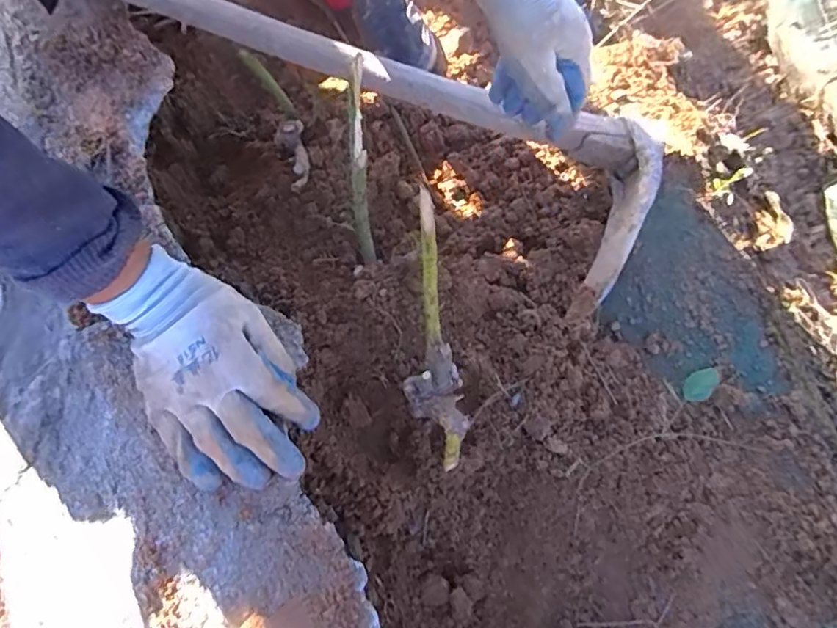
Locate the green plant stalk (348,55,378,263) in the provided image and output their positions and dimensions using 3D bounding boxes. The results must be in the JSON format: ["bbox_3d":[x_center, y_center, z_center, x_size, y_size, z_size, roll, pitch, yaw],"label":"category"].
[{"bbox_3d":[-0.048,-0.118,0.466,0.018,0.173,0.023,0,46,-2],"label":"green plant stalk"}]

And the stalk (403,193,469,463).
[{"bbox_3d":[0.008,0.009,0.402,0.042,0.083,0.189,-8,117,-4],"label":"stalk"}]

